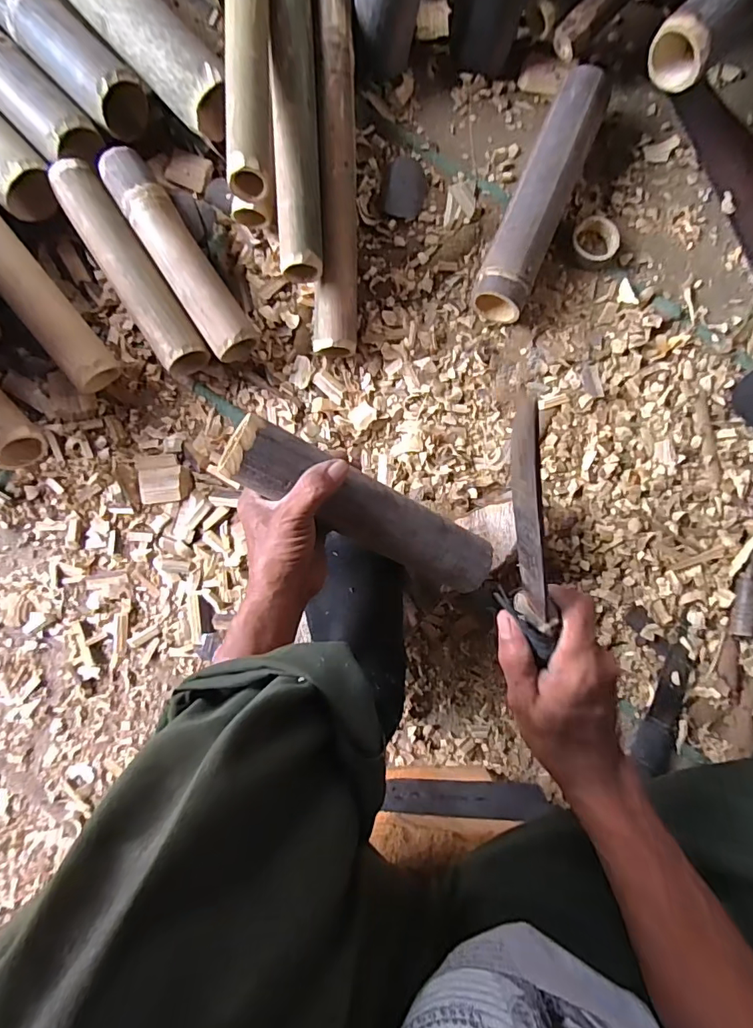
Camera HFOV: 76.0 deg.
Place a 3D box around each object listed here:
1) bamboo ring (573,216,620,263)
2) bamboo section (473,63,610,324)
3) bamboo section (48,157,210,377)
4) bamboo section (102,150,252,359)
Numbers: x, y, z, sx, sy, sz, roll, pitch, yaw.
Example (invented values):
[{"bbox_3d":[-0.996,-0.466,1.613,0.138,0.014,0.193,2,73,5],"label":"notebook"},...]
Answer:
[{"bbox_3d":[0.259,-0.323,0.567,0.054,0.016,0.050,0,89,1],"label":"bamboo ring"},{"bbox_3d":[0.185,-0.356,0.546,0.060,0.061,0.264,23,90,1],"label":"bamboo section"},{"bbox_3d":[-0.277,-0.277,0.551,0.052,0.064,0.250,-31,89,1],"label":"bamboo section"},{"bbox_3d":[-0.222,-0.288,0.553,0.052,0.061,0.248,-33,89,1],"label":"bamboo section"}]

